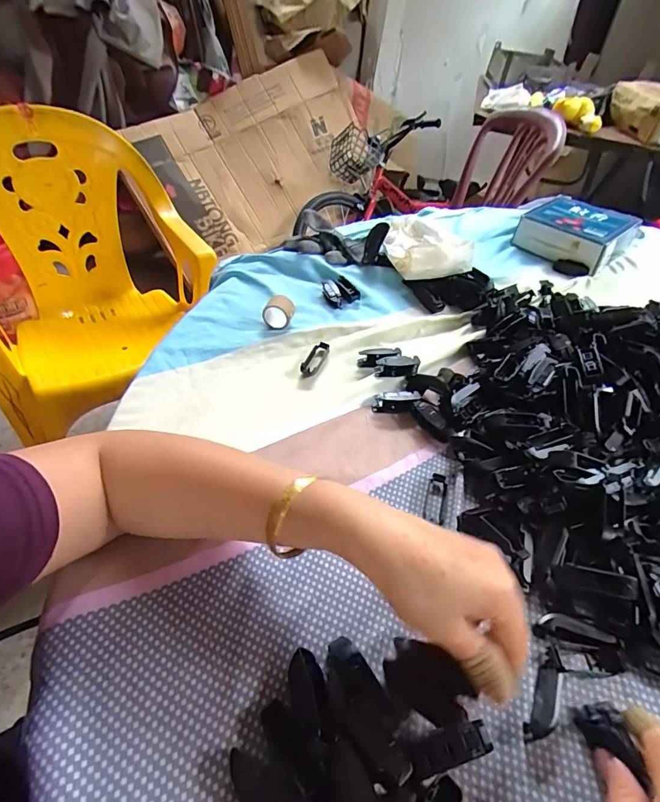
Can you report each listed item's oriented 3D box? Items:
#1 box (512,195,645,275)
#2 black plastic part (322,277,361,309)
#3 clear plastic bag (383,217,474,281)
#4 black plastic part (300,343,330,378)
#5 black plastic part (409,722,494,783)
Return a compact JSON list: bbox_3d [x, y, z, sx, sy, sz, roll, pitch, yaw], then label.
[{"bbox_3d":[0.386,-0.267,0.703,0.151,0.050,0.141,-33,56,-31],"label":"box"},{"bbox_3d":[0.012,-0.142,0.573,0.040,0.018,0.042,-24,52,-25],"label":"black plastic part"},{"bbox_3d":[0.130,-0.222,0.617,0.101,0.041,0.137,-1,46,-5],"label":"clear plastic bag"},{"bbox_3d":[-0.016,-0.047,0.488,0.019,0.010,0.053,18,47,13],"label":"black plastic part"},{"bbox_3d":[0.069,0.199,0.255,0.047,0.014,0.018,-11,47,-14],"label":"black plastic part"}]

